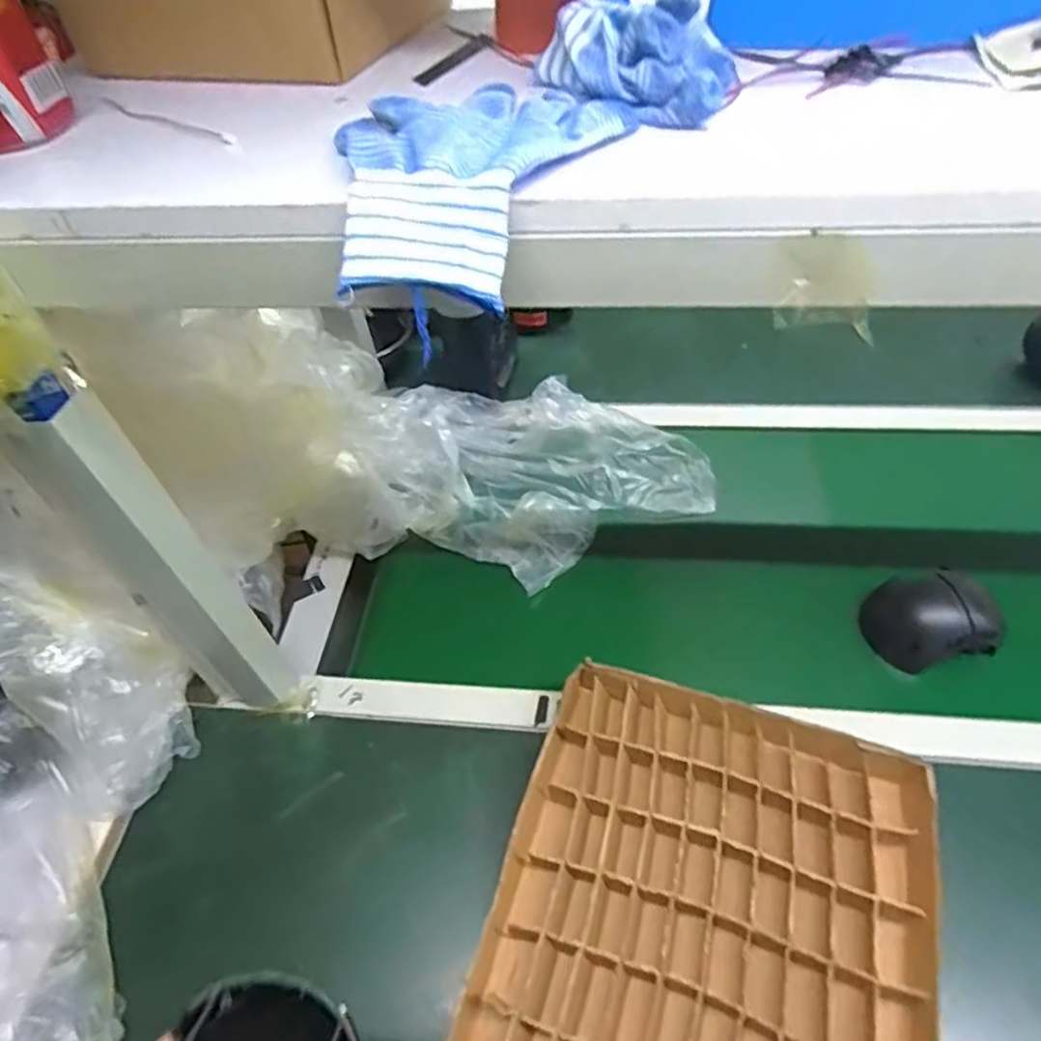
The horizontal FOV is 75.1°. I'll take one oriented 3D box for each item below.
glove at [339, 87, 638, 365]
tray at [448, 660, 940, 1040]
[{"bbox_3d":[-0.041,-0.167,0.341,0.100,0.049,0.158,-3,50,4],"label":"glove"},{"bbox_3d":[0.127,0.352,0.503,0.322,0.051,0.450,13,53,16],"label":"tray"}]

